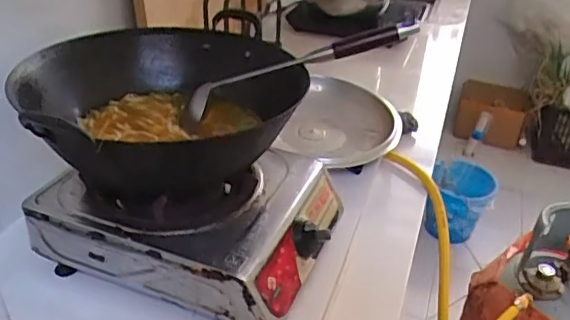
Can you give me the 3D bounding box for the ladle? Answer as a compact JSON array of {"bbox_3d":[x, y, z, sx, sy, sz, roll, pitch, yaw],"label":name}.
[{"bbox_3d":[0.010,-0.125,0.788,0.335,0.049,0.103,-19,29,15],"label":"ladle"}]

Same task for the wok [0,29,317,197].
[{"bbox_3d":[-0.151,-0.073,0.746,0.343,0.113,0.334,3,32,-2],"label":"wok"}]

